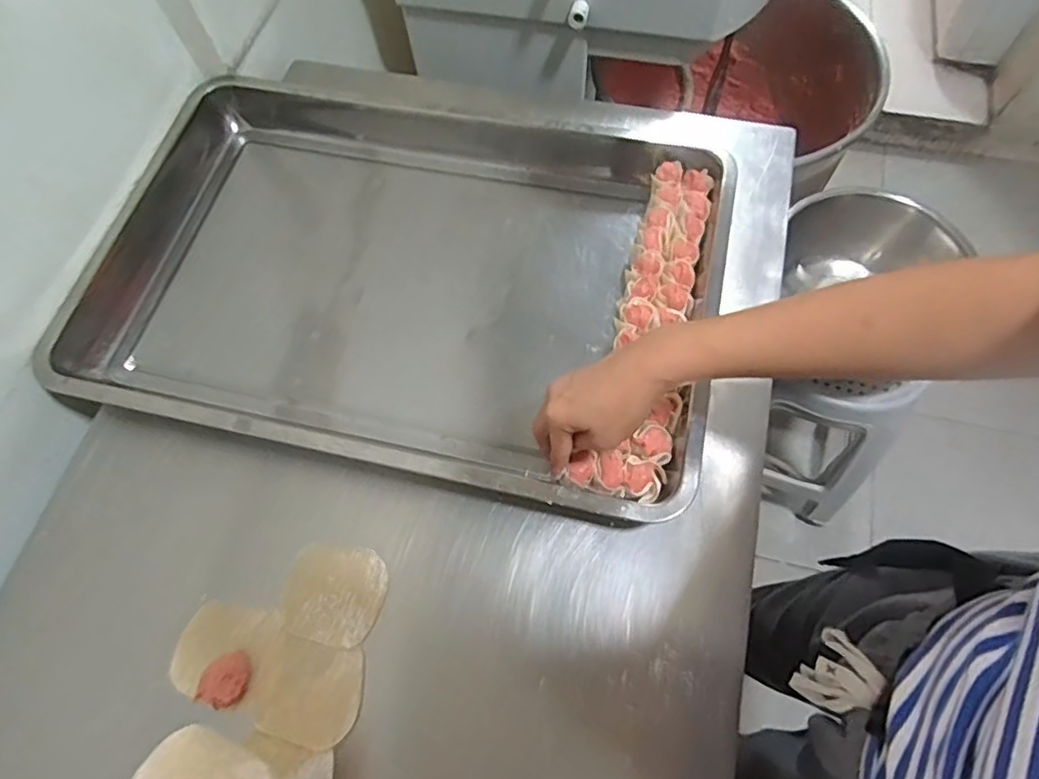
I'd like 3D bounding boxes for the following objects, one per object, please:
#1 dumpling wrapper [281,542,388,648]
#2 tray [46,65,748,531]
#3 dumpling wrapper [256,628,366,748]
[{"bbox_3d":[-0.150,0.166,0.489,0.079,0.007,0.073,6,68,3],"label":"dumpling wrapper"},{"bbox_3d":[-0.138,-0.130,0.594,0.641,0.055,0.410,11,67,7],"label":"tray"},{"bbox_3d":[-0.160,0.233,0.463,0.074,0.005,0.069,11,66,3],"label":"dumpling wrapper"}]

